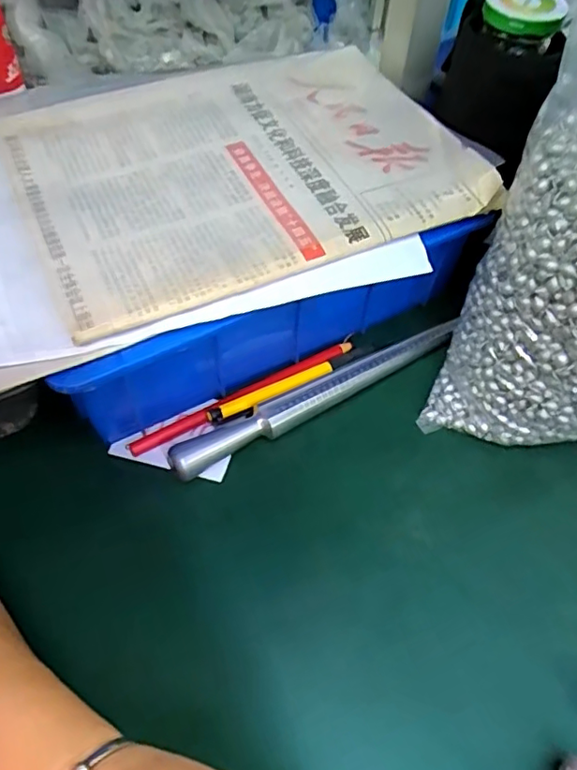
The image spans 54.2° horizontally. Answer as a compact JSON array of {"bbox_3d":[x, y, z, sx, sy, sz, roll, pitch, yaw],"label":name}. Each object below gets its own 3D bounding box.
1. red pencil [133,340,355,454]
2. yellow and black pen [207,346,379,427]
[{"bbox_3d":[-0.027,0.005,0.364,0.160,0.013,0.012,-27,61,-20],"label":"red pencil"},{"bbox_3d":[0.004,-0.001,0.367,0.119,0.009,0.013,-24,60,-18],"label":"yellow and black pen"}]

